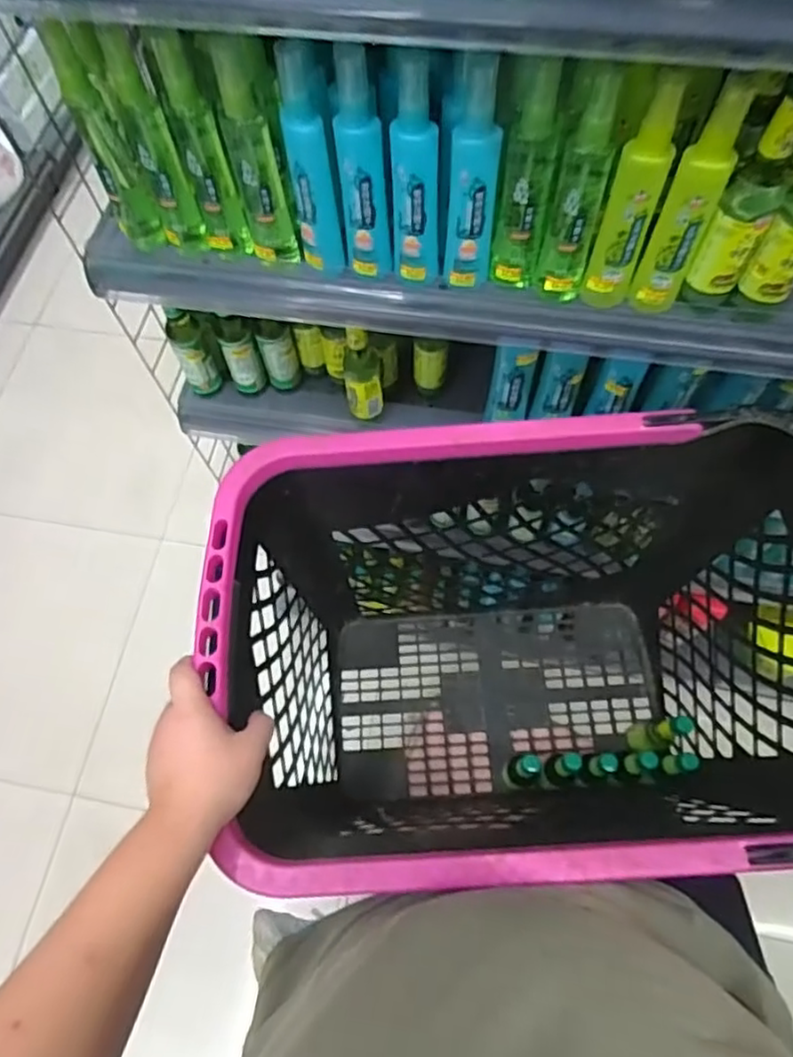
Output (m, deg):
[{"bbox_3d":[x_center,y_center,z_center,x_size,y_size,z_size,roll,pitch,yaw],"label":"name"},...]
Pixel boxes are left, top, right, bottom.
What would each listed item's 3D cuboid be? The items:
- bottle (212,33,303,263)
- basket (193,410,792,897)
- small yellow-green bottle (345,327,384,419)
[{"bbox_3d":[-0.107,-0.286,0.498,0.039,0.159,0.054,-9,66,-1],"label":"bottle"},{"bbox_3d":[0.122,0.150,0.739,0.552,0.456,0.345,-1,66,2],"label":"basket"},{"bbox_3d":[-0.037,-0.169,0.700,0.040,0.120,0.034,-8,66,-1],"label":"small yellow-green bottle"}]

